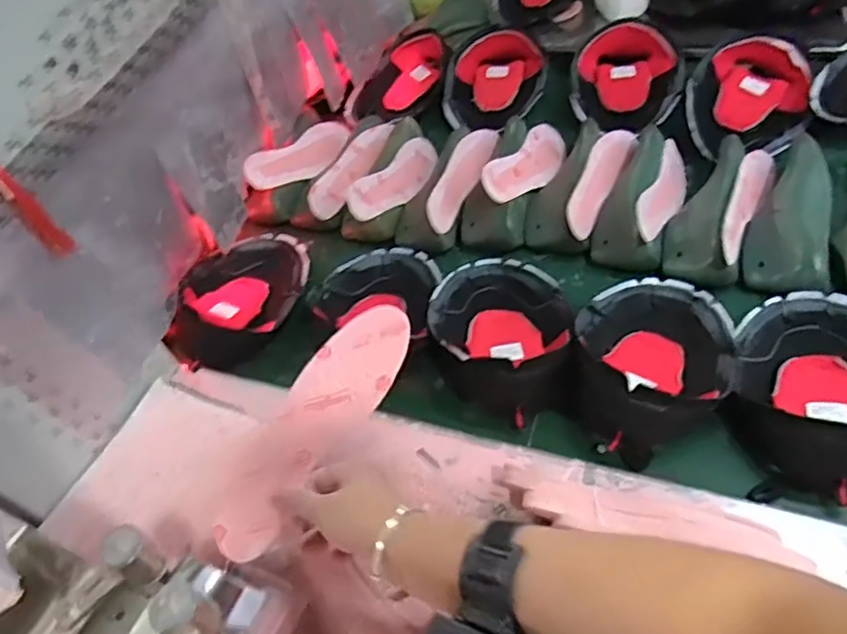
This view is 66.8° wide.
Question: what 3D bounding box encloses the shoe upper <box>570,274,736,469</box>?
[{"bbox_3d":[0.249,0.035,0.697,0.156,0.094,0.236,19,61,16],"label":"shoe upper"}]

